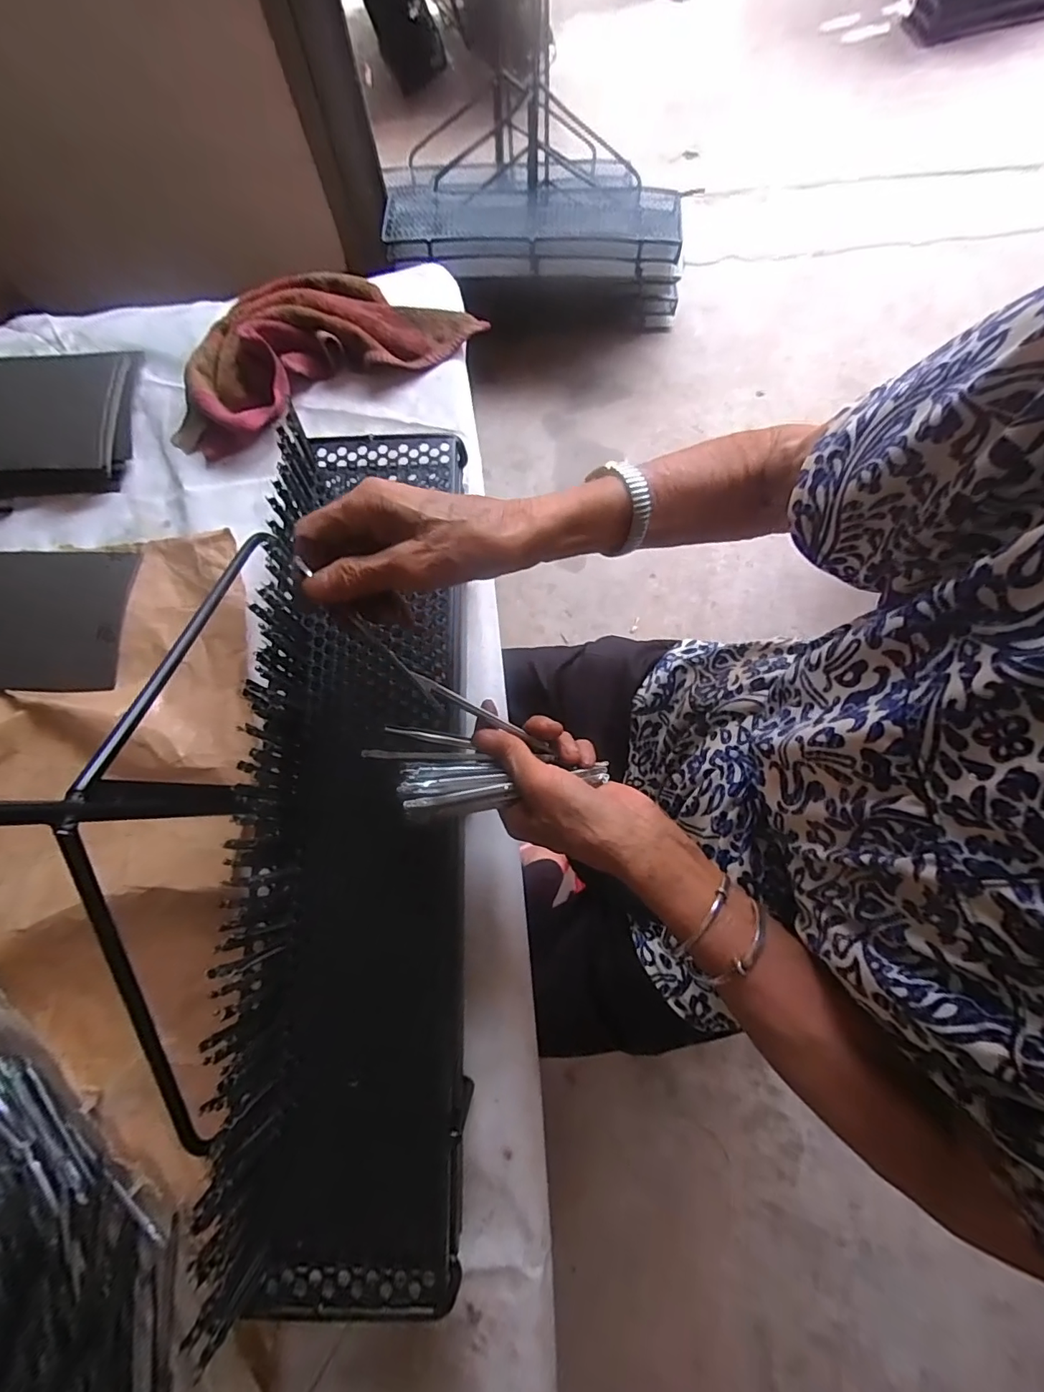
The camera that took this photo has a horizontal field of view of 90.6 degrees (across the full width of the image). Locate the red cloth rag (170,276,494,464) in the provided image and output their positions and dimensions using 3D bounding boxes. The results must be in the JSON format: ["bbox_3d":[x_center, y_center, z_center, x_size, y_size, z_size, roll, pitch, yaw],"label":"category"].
[{"bbox_3d":[-0.225,-0.379,0.551,0.337,0.043,0.157,-28,77,-6],"label":"red cloth rag"}]

